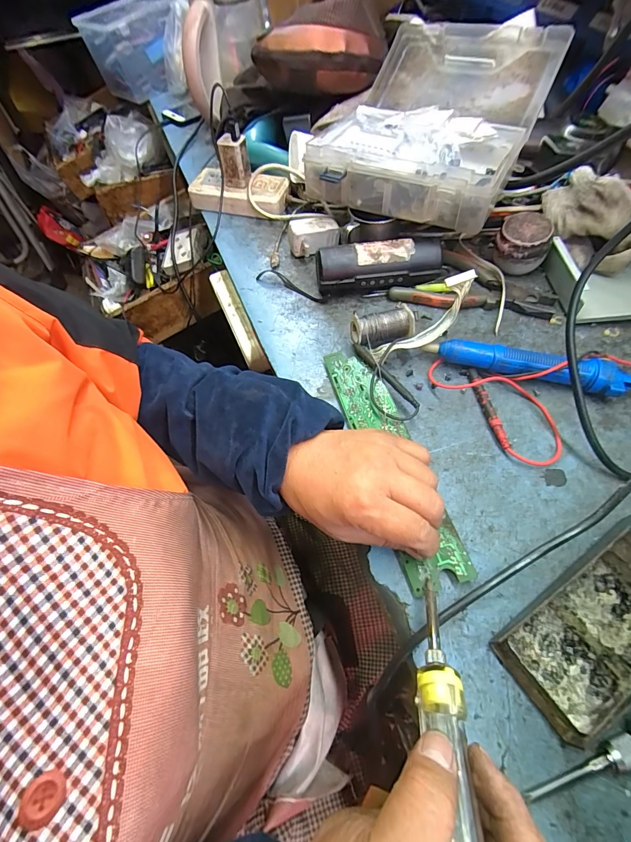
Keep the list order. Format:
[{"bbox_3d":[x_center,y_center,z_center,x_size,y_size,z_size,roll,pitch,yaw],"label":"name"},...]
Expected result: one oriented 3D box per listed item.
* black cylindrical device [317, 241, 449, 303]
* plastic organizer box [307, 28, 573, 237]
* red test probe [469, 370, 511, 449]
[{"bbox_3d":[0.081,-0.193,0.452,0.155,0.049,0.054,-4,58,-1],"label":"black cylindrical device"},{"bbox_3d":[0.154,-0.390,0.467,0.231,0.092,0.325,24,62,16],"label":"plastic organizer box"},{"bbox_3d":[0.176,-0.015,0.372,0.011,0.013,0.097,-6,58,-2],"label":"red test probe"}]

